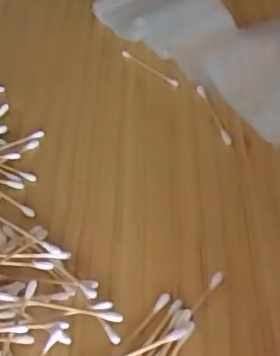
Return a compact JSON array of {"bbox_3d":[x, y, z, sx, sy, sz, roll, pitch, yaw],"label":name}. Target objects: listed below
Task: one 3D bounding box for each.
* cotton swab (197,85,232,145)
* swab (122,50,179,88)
[{"bbox_3d":[0.054,-0.047,0.439,0.005,0.010,0.068,-13,45,-7],"label":"cotton swab"},{"bbox_3d":[0.008,-0.090,0.491,0.006,0.007,0.068,-34,51,-25],"label":"swab"}]

